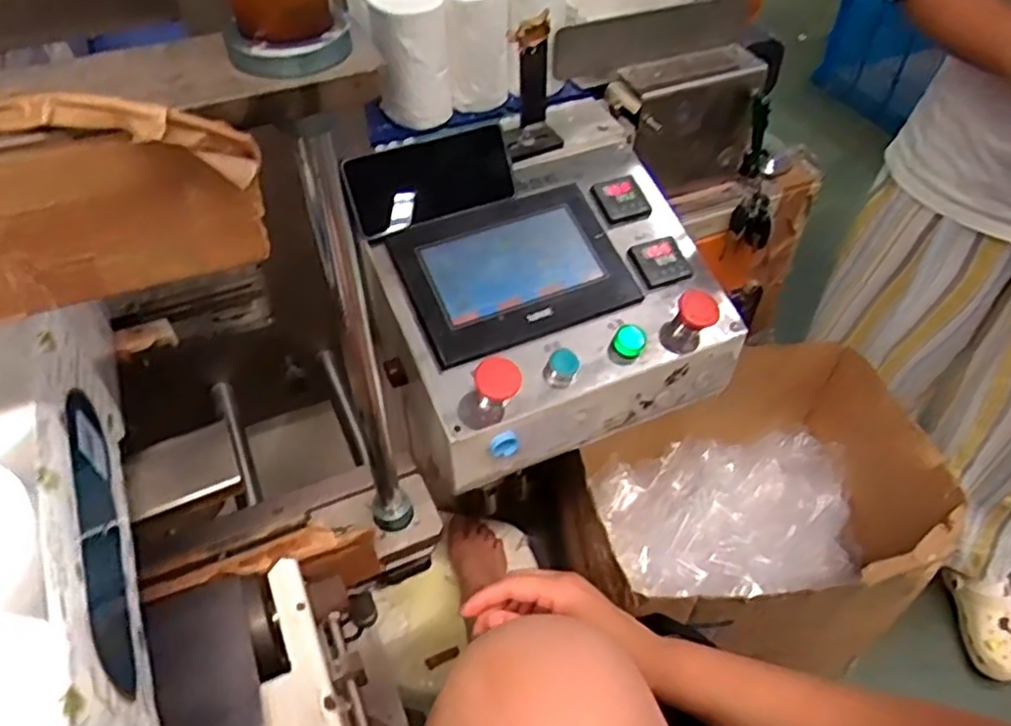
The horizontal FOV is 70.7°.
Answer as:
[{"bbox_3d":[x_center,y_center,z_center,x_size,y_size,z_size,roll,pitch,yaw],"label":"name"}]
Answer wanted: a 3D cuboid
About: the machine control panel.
[{"bbox_3d":[0.028,-0.077,0.710,0.310,0.153,0.292,-20,52,-18],"label":"machine control panel"}]

